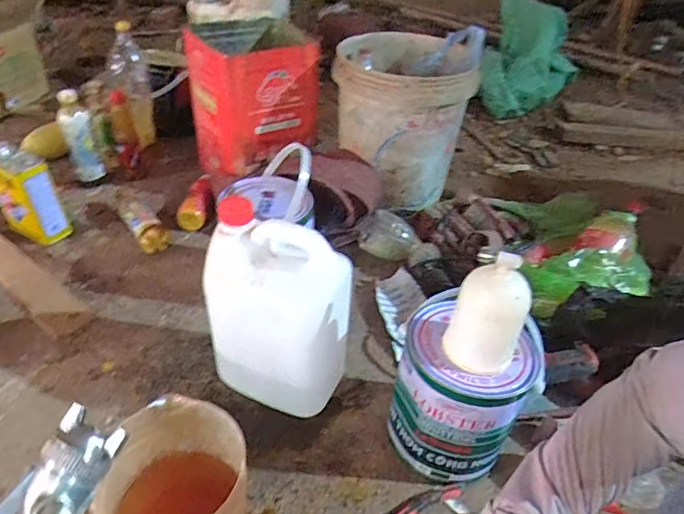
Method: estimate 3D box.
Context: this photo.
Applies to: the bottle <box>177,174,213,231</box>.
[{"bbox_3d":[-0.334,-0.133,1.141,0.073,0.057,0.179,-1,38,-9],"label":"bottle"}]

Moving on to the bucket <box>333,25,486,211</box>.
[{"bbox_3d":[0.135,-0.340,1.155,0.287,0.344,0.351,11,39,8],"label":"bucket"}]

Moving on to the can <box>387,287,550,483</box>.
[{"bbox_3d":[0.148,0.188,0.654,0.169,0.198,0.143,23,43,22],"label":"can"}]

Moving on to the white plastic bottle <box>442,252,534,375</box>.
[{"bbox_3d":[0.163,0.069,0.557,0.076,0.148,0.062,17,41,15],"label":"white plastic bottle"}]

